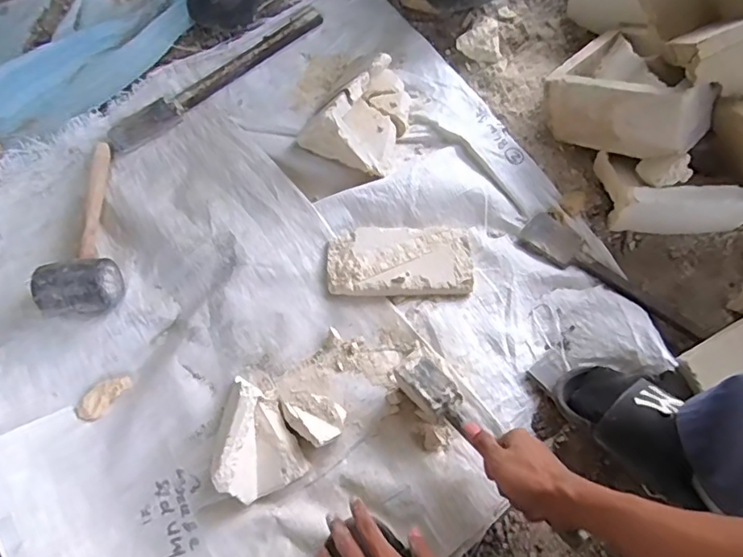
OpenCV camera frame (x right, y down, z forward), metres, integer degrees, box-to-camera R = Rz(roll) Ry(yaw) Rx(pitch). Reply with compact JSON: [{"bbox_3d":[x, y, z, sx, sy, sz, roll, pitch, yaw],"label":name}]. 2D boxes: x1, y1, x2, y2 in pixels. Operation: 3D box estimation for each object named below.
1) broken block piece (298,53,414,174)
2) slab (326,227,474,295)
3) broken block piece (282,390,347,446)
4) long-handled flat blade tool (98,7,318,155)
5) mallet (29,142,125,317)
[{"bbox_3d":[-0.009,-0.269,0.820,0.154,0.075,0.193,28,72,13],"label":"broken block piece"},{"bbox_3d":[0.039,-0.025,0.746,0.197,0.019,0.102,-1,68,2],"label":"slab"},{"bbox_3d":[-0.073,0.164,0.653,0.082,0.047,0.055,33,73,14],"label":"broken block piece"},{"bbox_3d":[-0.252,-0.339,0.903,0.418,0.017,0.057,-38,71,-12],"label":"long-handled flat blade tool"},{"bbox_3d":[-0.414,-0.077,0.779,0.098,0.076,0.291,-15,55,-3],"label":"mallet"}]

